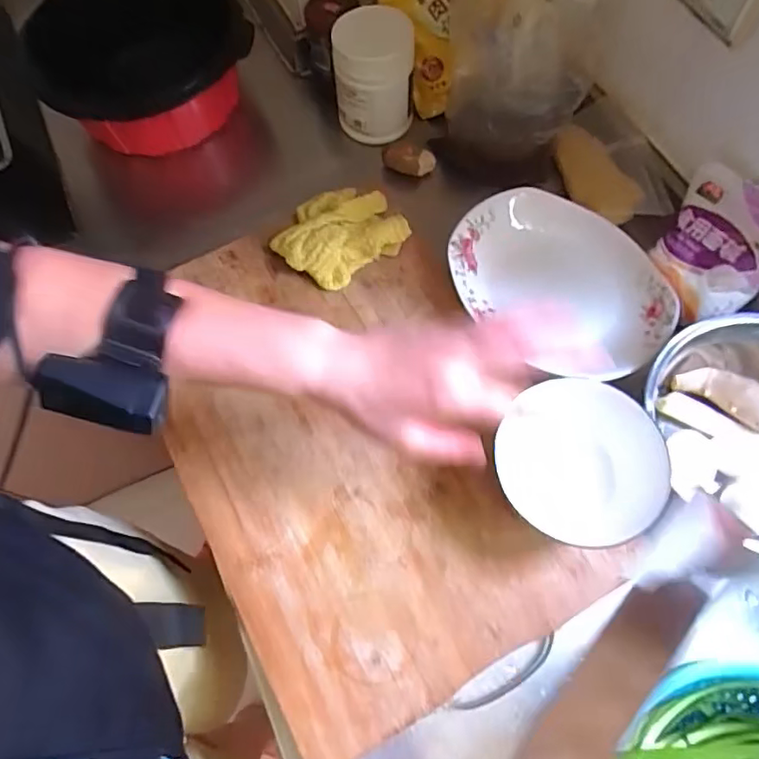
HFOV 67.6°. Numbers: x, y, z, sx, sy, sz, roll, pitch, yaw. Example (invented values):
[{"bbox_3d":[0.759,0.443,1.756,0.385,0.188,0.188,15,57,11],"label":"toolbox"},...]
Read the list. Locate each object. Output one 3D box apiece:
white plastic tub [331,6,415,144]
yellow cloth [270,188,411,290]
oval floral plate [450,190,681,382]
[{"bbox_3d":[-0.008,-0.330,0.620,0.080,0.126,0.081,0,66,1],"label":"white plastic tub"},{"bbox_3d":[-0.045,-0.153,0.592,0.121,0.040,0.101,-29,68,-11],"label":"yellow cloth"},{"bbox_3d":[0.184,-0.106,0.568,0.215,0.037,0.170,26,69,12],"label":"oval floral plate"}]

